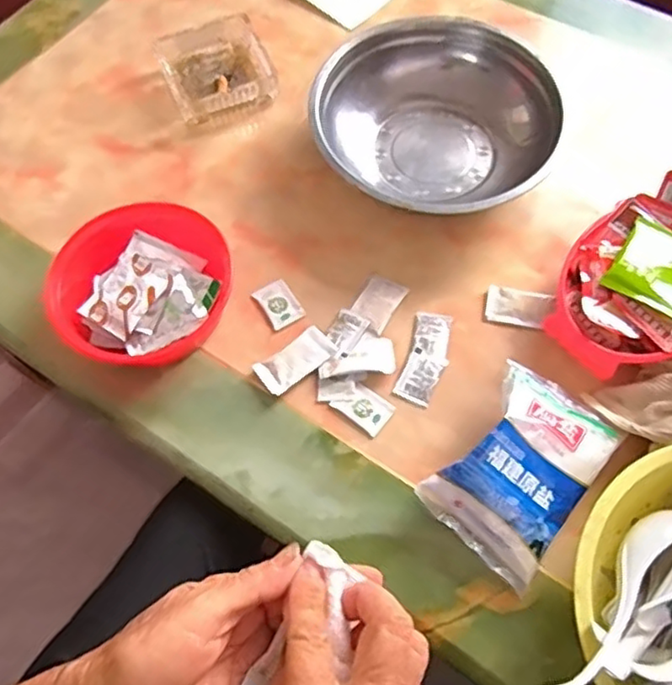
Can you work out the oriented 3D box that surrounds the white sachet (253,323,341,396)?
[{"bbox_3d":[-0.038,0.016,0.619,0.076,0.009,0.039,-35,67,-14],"label":"white sachet"}]

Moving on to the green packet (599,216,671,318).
[{"bbox_3d":[0.297,-0.068,0.593,0.079,0.009,0.088,32,70,16],"label":"green packet"}]

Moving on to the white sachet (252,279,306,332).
[{"bbox_3d":[-0.057,-0.038,0.653,0.035,0.005,0.050,-31,66,-12],"label":"white sachet"}]

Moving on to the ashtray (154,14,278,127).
[{"bbox_3d":[-0.143,-0.325,0.785,0.124,0.030,0.135,-24,65,-9],"label":"ashtray"}]

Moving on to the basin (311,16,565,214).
[{"bbox_3d":[0.103,-0.225,0.694,0.233,0.089,0.234,-1,64,2],"label":"basin"}]

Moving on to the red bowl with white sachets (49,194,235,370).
[{"bbox_3d":[-0.187,-0.054,0.633,0.155,0.062,0.153,-1,64,2],"label":"red bowl with white sachets"}]

